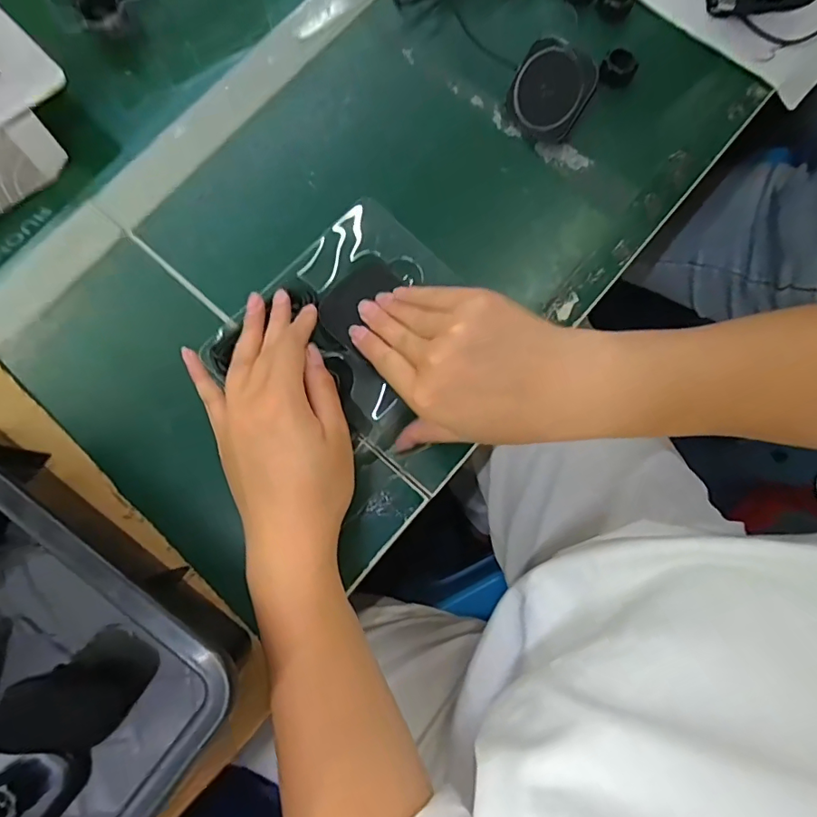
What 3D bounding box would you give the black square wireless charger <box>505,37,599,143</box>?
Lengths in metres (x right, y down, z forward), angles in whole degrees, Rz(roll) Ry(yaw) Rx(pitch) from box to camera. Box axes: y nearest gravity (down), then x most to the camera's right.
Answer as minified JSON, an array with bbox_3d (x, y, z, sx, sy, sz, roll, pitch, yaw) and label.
[{"bbox_3d":[0.104,-0.236,0.381,0.057,0.060,0.004,43,43,3],"label":"black square wireless charger"}]

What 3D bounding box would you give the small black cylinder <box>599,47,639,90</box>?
[{"bbox_3d":[0.165,-0.268,0.407,0.026,0.020,0.022,27,79,6],"label":"small black cylinder"}]

